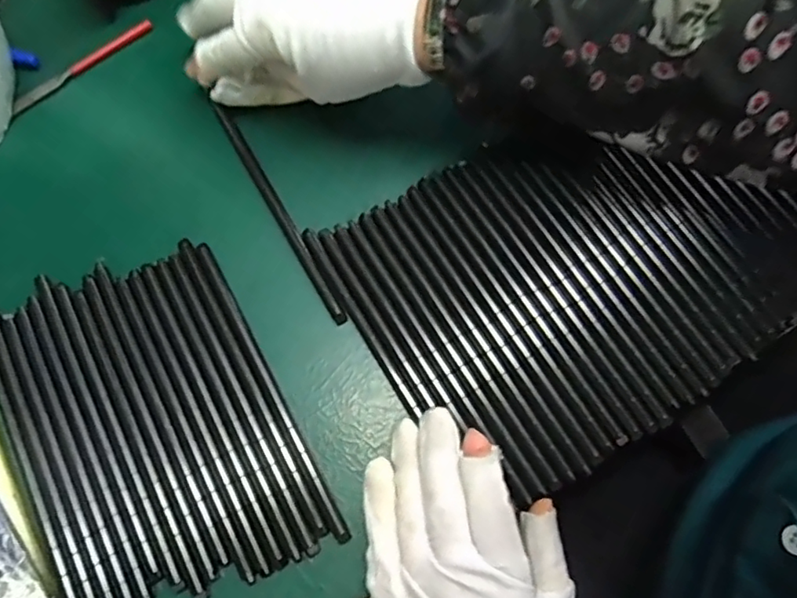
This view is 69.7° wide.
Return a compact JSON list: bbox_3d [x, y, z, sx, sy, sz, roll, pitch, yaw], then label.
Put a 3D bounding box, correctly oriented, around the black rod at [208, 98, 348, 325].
[{"bbox_3d":[-0.069,-0.052,0.327,0.008,0.007,0.154,-30,74,-7],"label":"black rod"}]

